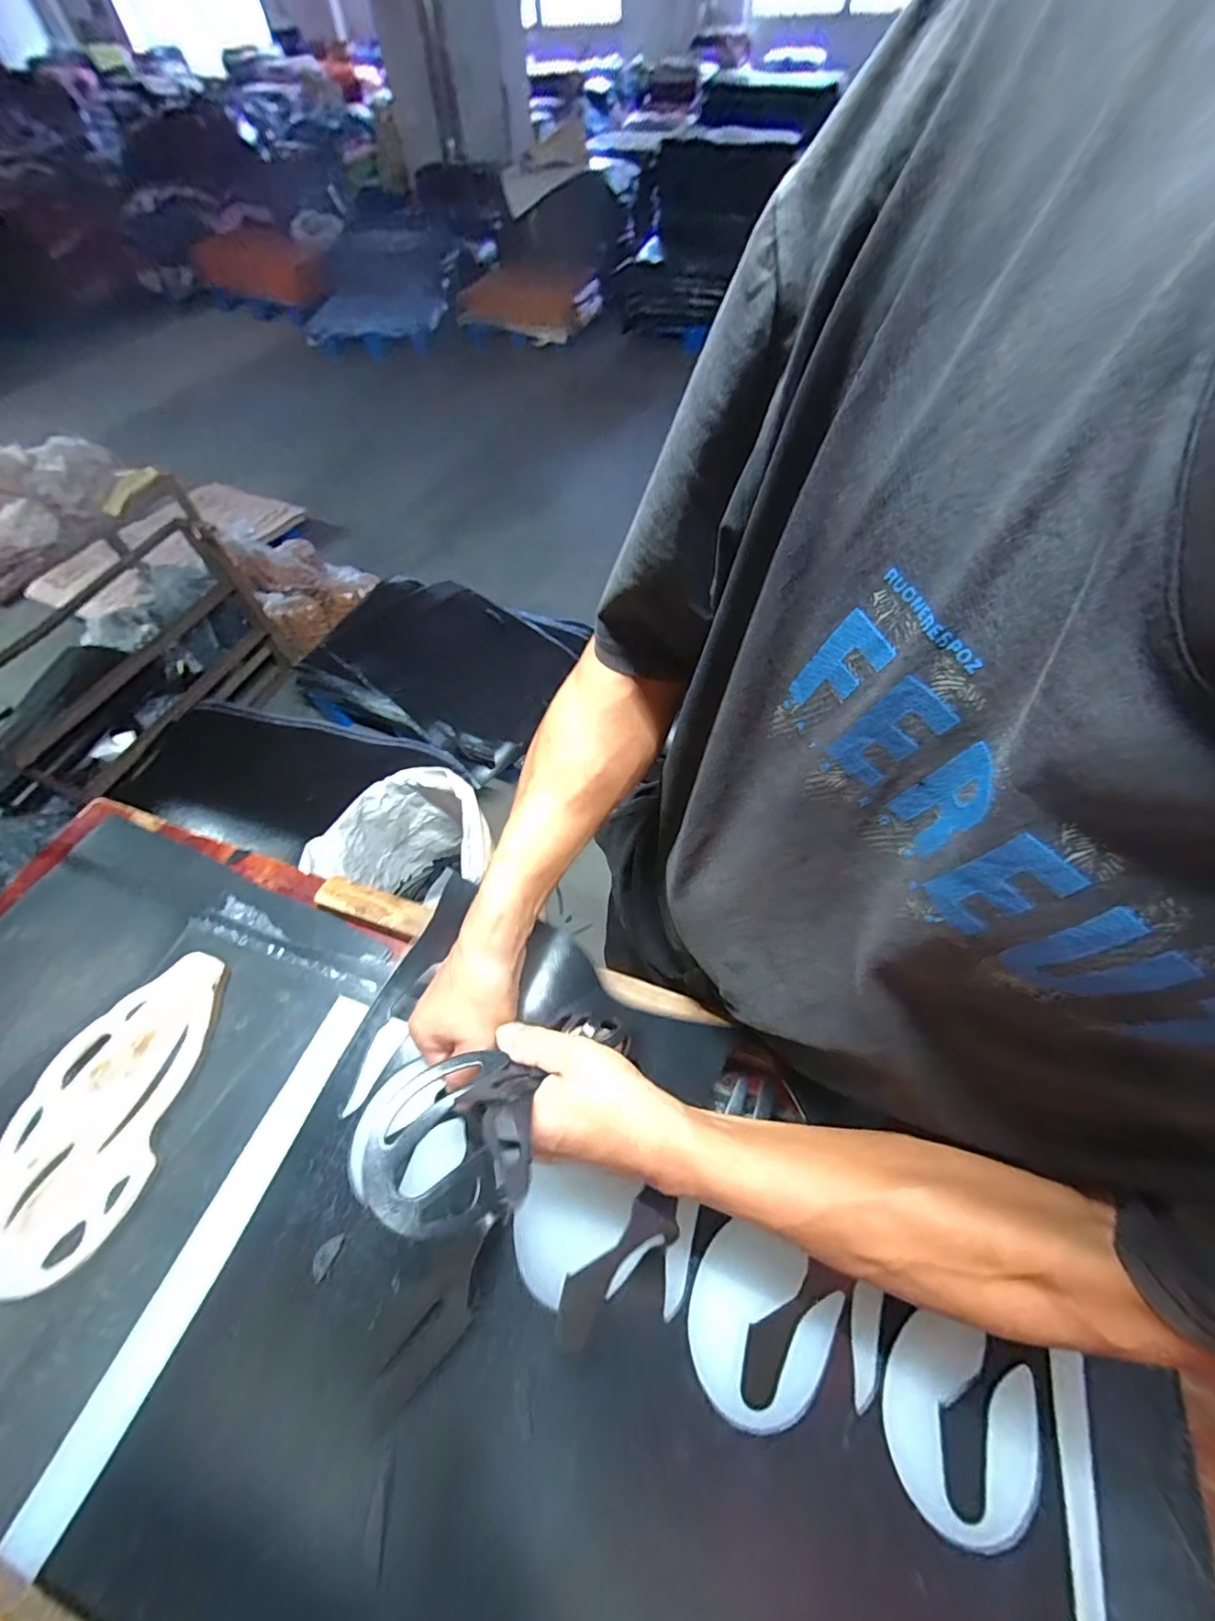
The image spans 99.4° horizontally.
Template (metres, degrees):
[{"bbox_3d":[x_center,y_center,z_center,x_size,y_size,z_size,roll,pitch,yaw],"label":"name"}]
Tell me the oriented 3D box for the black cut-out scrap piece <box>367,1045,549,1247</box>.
[{"bbox_3d":[-0.091,0.197,0.309,0.098,0.042,0.084,-14,58,-7],"label":"black cut-out scrap piece"}]

